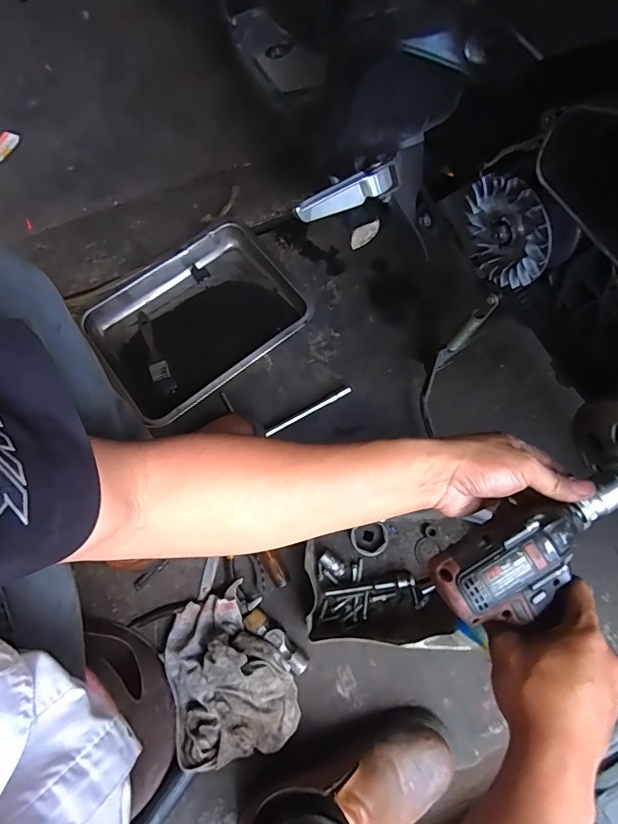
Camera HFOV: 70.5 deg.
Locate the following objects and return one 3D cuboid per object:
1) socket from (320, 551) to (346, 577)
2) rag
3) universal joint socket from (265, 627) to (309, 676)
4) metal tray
[{"bbox_3d":[0.036,0.226,0.651,0.042,0.022,0.020,35,75,15],"label":"socket"},{"bbox_3d":[-0.112,0.351,0.577,0.158,0.084,0.196,-16,69,-3],"label":"rag"},{"bbox_3d":[-0.032,0.332,0.610,0.066,0.030,0.027,41,77,16],"label":"universal joint socket"},{"bbox_3d":[-0.194,-0.162,0.766,0.355,0.050,0.271,-35,71,-10],"label":"metal tray"}]

